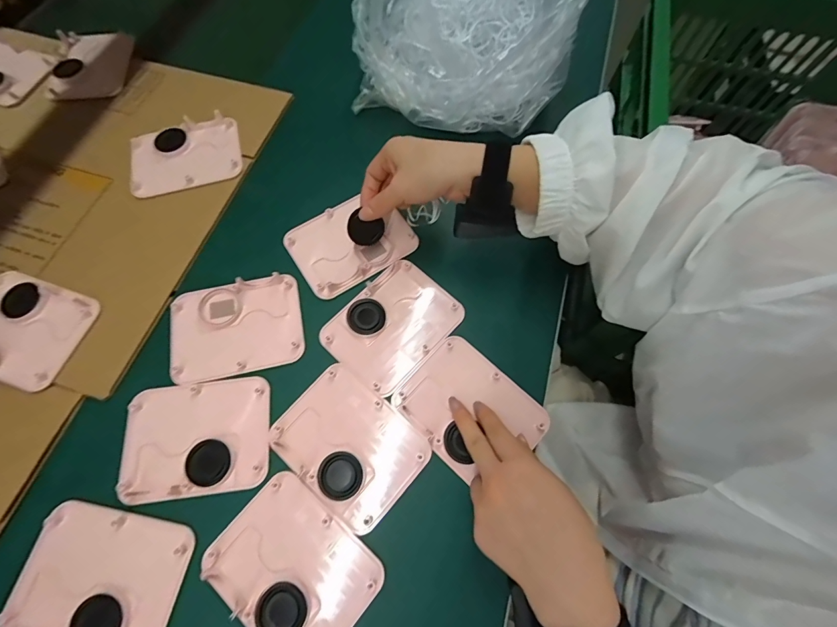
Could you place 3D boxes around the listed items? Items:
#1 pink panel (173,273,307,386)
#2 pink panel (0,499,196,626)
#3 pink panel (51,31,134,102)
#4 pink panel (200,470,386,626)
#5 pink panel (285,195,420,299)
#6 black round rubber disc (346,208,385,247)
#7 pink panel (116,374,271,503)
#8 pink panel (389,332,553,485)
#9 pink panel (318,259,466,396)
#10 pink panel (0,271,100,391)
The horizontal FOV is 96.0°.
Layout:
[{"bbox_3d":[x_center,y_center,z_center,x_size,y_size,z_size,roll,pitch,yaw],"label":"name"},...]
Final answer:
[{"bbox_3d":[-0.182,0.013,0.376,0.127,0.009,0.095,-11,68,-4],"label":"pink panel"},{"bbox_3d":[-0.252,0.210,0.297,0.124,0.010,0.096,10,68,4],"label":"pink panel"},{"bbox_3d":[-0.443,-0.341,0.512,0.092,0.013,0.127,-7,67,-3],"label":"pink panel"},{"bbox_3d":[-0.101,0.205,0.302,0.124,0.009,0.097,38,72,15],"label":"pink panel"},{"bbox_3d":[-0.075,-0.079,0.411,0.124,0.007,0.094,-32,71,-13],"label":"pink panel"},{"bbox_3d":[-0.056,-0.085,0.388,0.037,0.030,0.007,16,20,-23],"label":"black round rubber disc"},{"bbox_3d":[-0.198,0.109,0.336,0.124,0.008,0.095,-6,67,-2],"label":"pink panel"},{"bbox_3d":[0.047,0.089,0.351,0.123,0.009,0.096,42,73,16],"label":"pink panel"},{"bbox_3d":[-0.025,0.009,0.377,0.093,0.007,0.123,41,73,15],"label":"pink panel"},{"bbox_3d":[-0.387,0.013,0.366,0.113,0.010,0.096,17,68,7],"label":"pink panel"}]

